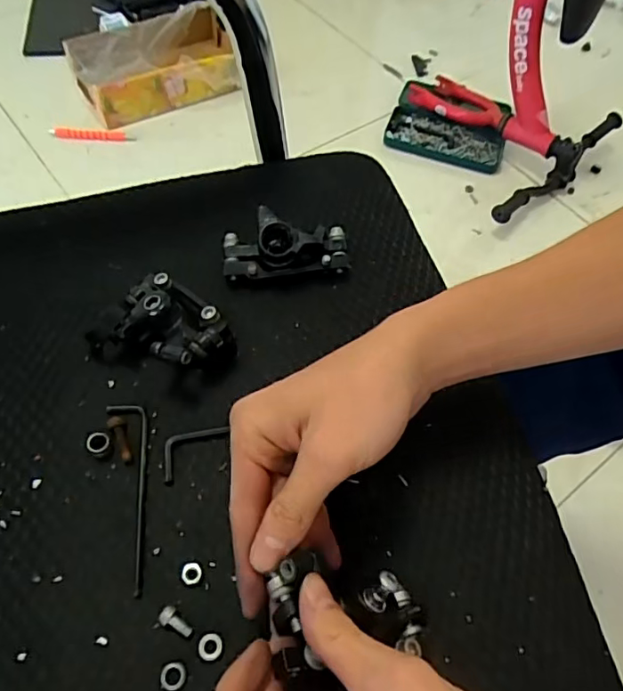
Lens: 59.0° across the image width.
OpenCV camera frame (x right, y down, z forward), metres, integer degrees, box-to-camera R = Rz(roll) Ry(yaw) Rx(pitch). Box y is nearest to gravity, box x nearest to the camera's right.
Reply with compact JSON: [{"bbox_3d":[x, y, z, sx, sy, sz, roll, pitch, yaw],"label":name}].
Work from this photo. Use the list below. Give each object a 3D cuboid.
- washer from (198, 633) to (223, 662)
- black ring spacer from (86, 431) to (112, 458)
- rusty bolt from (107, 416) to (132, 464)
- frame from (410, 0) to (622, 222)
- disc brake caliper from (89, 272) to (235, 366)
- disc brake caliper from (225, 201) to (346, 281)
[{"bbox_3d":[-0.050,0.149,0.271,0.012,0.004,0.012,2,58,-3],"label":"washer"},{"bbox_3d":[-0.124,0.058,0.322,0.013,0.011,0.013,2,58,-3],"label":"black ring spacer"},{"bbox_3d":[-0.112,0.055,0.327,0.010,0.008,0.029,-24,63,-18],"label":"rusty bolt"},{"bbox_3d":[0.406,-0.597,0.962,0.380,0.575,0.379,-32,65,-22],"label":"frame"},{"bbox_3d":[-0.092,-0.013,0.348,0.082,0.034,0.064,23,60,11],"label":"disc brake caliper"},{"bbox_3d":[-0.018,-0.072,0.382,0.086,0.037,0.041,-4,58,-5],"label":"disc brake caliper"}]

